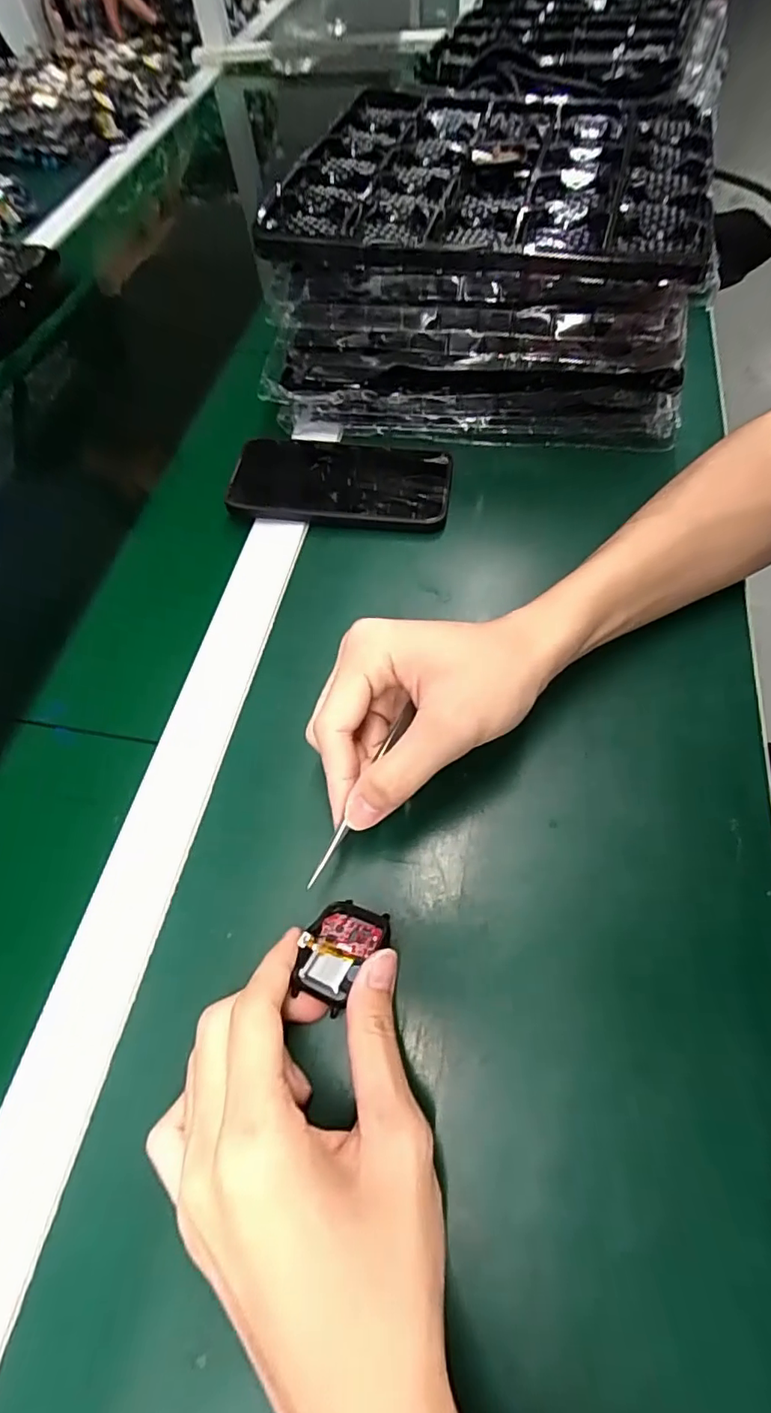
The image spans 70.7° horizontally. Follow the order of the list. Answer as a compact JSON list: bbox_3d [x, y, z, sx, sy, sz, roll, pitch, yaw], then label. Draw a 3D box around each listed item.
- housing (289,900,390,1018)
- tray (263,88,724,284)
[{"bbox_3d":[-0.021,0.112,0.250,0.036,0.006,0.047,8,47,28],"label":"housing"},{"bbox_3d":[0.079,-0.385,0.386,0.278,0.018,0.267,10,63,11],"label":"tray"}]

